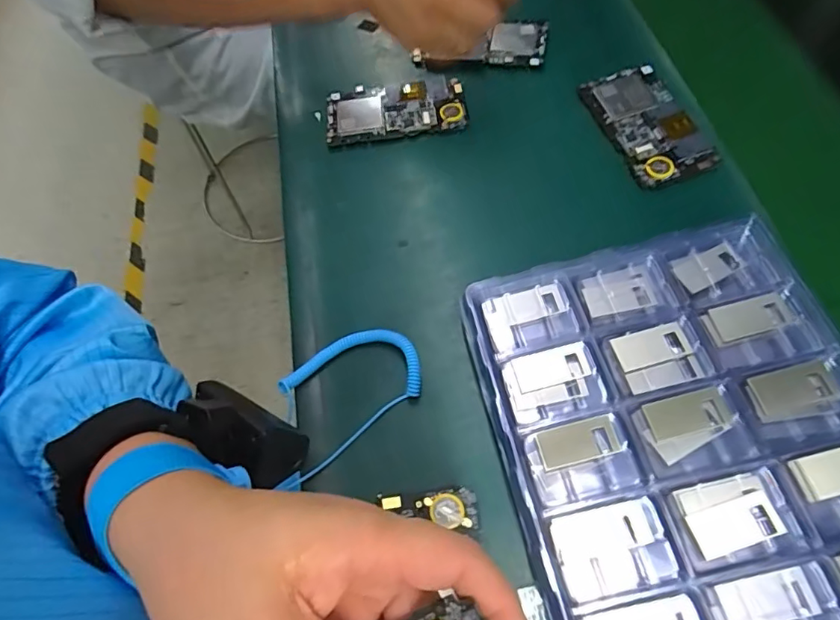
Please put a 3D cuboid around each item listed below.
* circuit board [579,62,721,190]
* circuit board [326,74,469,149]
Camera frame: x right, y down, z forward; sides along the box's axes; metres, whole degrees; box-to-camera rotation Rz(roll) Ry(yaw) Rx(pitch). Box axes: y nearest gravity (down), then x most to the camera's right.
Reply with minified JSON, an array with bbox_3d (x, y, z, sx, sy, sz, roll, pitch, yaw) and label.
[{"bbox_3d":[0.189,-0.156,0.436,0.066,0.009,0.124,-17,62,-5],"label":"circuit board"},{"bbox_3d":[-0.022,-0.183,0.478,0.124,0.004,0.069,-7,62,0],"label":"circuit board"}]

